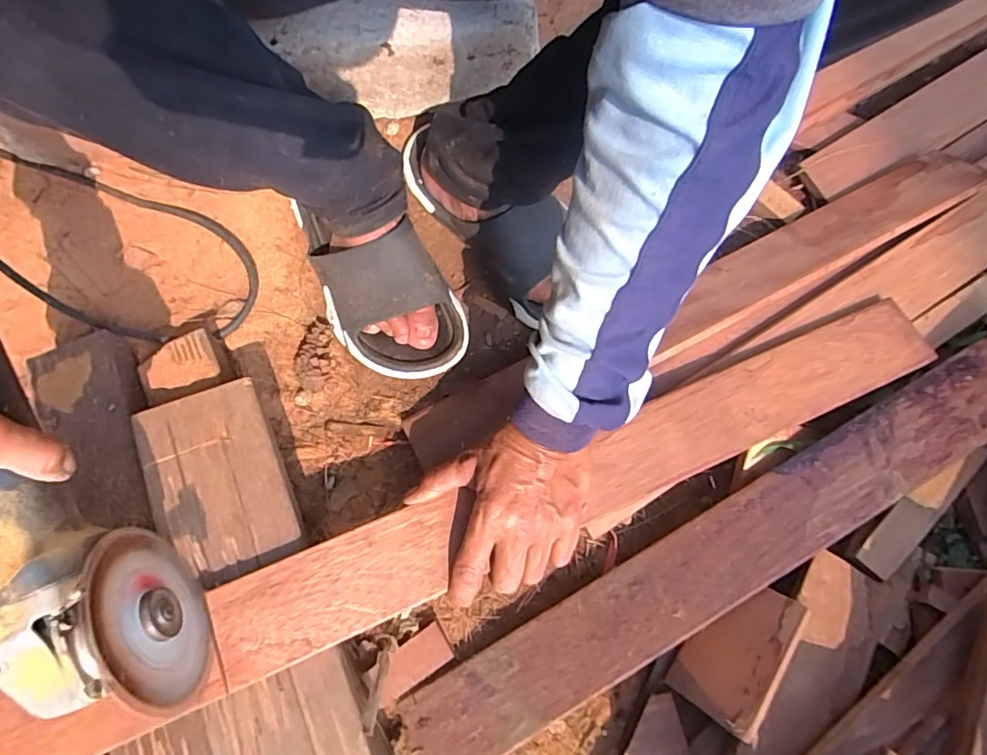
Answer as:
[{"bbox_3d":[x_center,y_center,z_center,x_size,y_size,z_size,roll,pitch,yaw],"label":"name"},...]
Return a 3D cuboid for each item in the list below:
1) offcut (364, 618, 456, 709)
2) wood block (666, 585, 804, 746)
[{"bbox_3d":[-0.063,0.216,0.402,0.063,0.012,0.029,-33,75,-10],"label":"offcut"},{"bbox_3d":[0.178,0.199,0.392,0.063,0.011,0.097,14,59,50],"label":"wood block"}]

